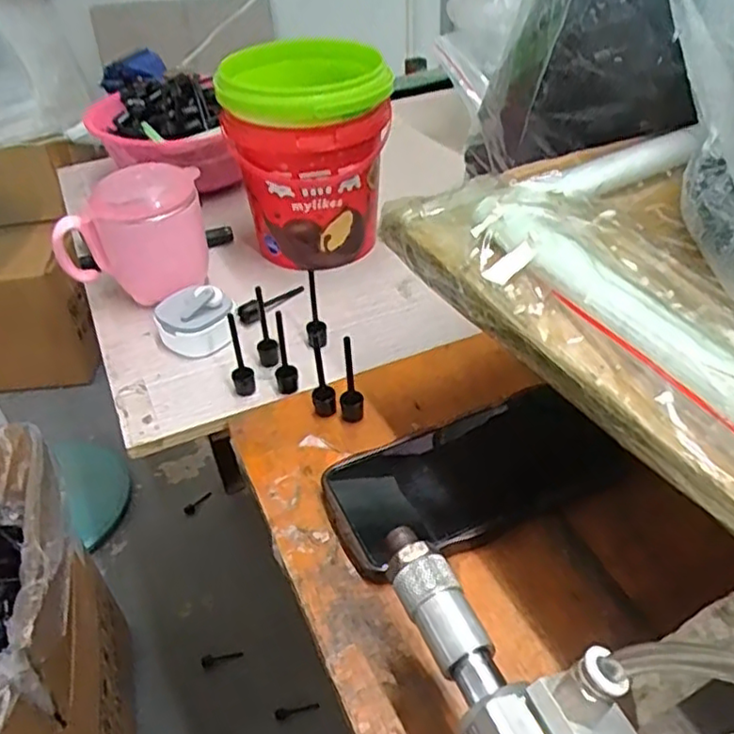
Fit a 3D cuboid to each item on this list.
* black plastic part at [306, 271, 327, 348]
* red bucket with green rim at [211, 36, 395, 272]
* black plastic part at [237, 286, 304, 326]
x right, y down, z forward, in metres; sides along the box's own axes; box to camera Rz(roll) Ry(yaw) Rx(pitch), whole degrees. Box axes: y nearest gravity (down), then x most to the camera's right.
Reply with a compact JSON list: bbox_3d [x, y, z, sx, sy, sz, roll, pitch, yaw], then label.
[{"bbox_3d":[-0.038,-0.040,0.477,0.015,0.063,0.010,-8,41,-5],"label":"black plastic part"},{"bbox_3d":[-0.051,-0.178,0.568,0.123,0.152,0.137,-11,41,-9],"label":"red bucket with green rim"},{"bbox_3d":[-0.076,-0.052,0.530,0.010,0.018,0.063,28,50,32],"label":"black plastic part"}]

